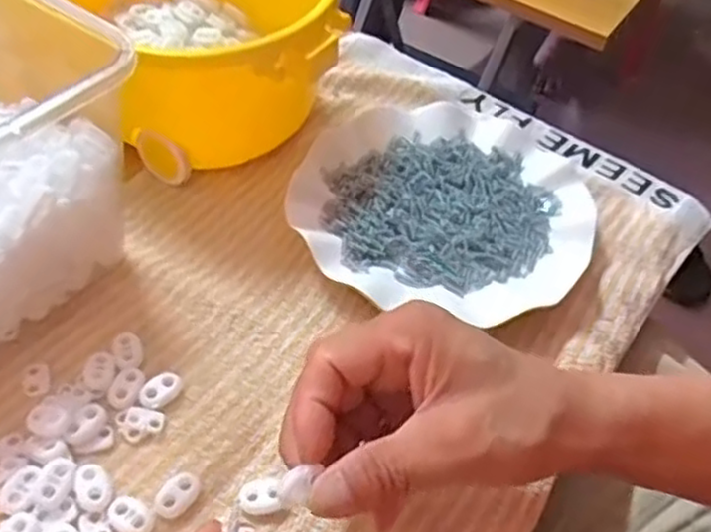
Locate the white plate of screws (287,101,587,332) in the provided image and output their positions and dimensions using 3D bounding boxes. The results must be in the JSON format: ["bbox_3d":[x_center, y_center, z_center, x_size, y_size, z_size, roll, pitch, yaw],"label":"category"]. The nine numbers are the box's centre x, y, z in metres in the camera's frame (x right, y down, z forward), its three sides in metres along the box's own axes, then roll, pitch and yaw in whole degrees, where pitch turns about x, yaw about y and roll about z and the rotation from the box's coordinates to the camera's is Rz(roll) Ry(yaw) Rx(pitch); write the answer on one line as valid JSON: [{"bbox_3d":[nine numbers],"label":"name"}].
[{"bbox_3d":[0.057,-0.041,0.461,0.182,0.027,0.171,3,49,-4],"label":"white plate of screws"}]

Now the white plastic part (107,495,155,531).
[{"bbox_3d":[-0.101,0.114,0.322,0.022,0.006,0.014,30,53,19],"label":"white plastic part"}]

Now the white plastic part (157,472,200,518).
[{"bbox_3d":[-0.082,0.107,0.331,0.016,0.006,0.022,25,52,15],"label":"white plastic part"}]

